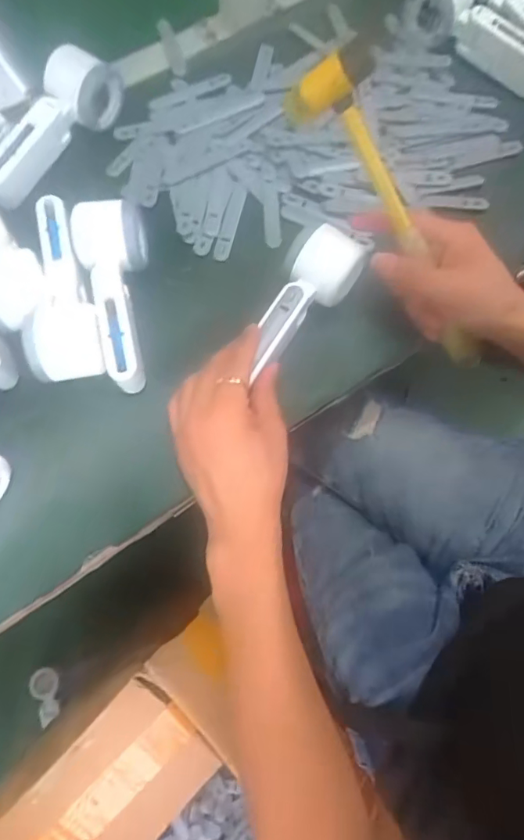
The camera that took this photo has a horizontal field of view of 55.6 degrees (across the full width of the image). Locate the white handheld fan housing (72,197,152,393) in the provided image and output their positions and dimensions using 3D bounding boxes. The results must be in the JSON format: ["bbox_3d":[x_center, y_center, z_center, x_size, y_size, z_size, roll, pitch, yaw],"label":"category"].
[{"bbox_3d":[-0.123,-0.110,0.427,0.059,0.041,0.168,-10,73,-5],"label":"white handheld fan housing"}]

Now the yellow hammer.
[{"bbox_3d":[0.113,-0.145,0.379,0.045,0.051,0.255,-46,115,-14],"label":"yellow hammer"}]

